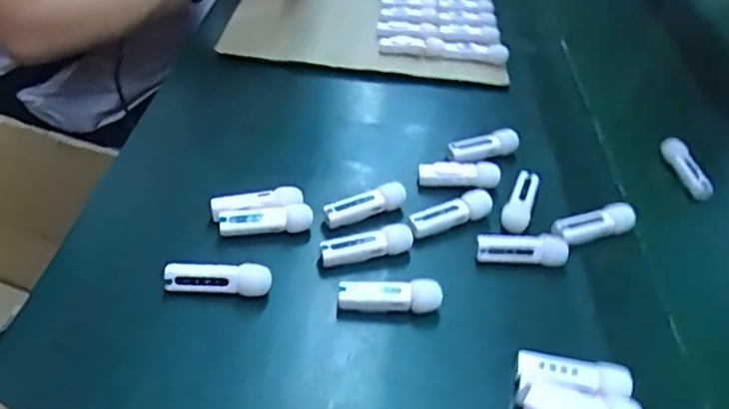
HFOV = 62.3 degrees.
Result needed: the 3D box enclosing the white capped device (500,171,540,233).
[{"bbox_3d":[0.120,-0.002,0.459,0.020,0.017,0.060,22,45,15],"label":"white capped device"}]

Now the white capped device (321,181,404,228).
[{"bbox_3d":[0.000,-0.001,0.439,0.061,0.018,0.014,-15,48,-23],"label":"white capped device"}]

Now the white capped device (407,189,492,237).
[{"bbox_3d":[0.063,0.007,0.444,0.068,0.020,0.017,-18,49,-25],"label":"white capped device"}]

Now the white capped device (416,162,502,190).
[{"bbox_3d":[0.074,-0.025,0.474,0.063,0.016,0.021,2,42,12],"label":"white capped device"}]

